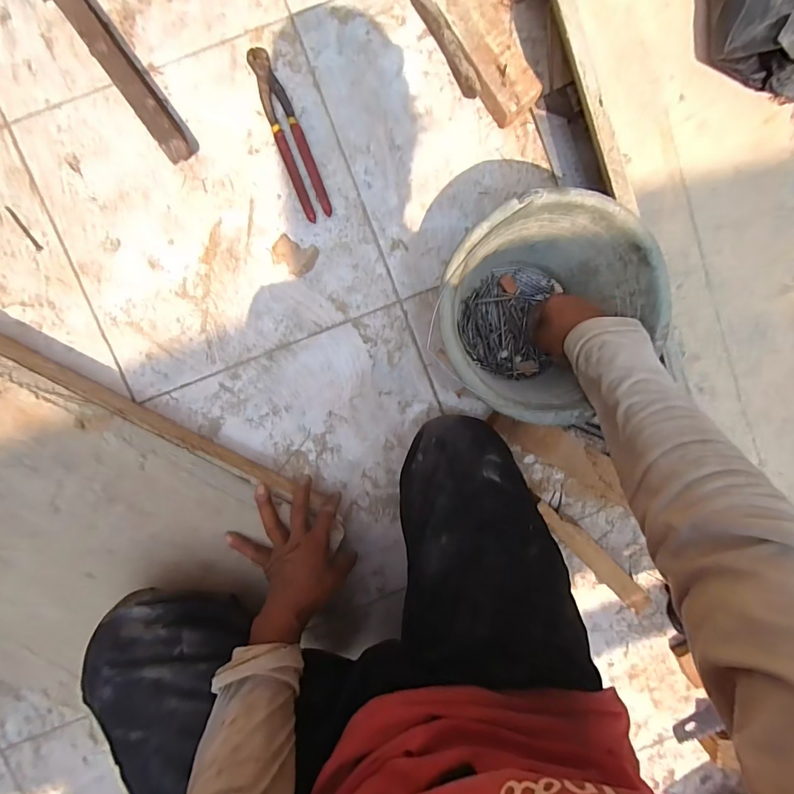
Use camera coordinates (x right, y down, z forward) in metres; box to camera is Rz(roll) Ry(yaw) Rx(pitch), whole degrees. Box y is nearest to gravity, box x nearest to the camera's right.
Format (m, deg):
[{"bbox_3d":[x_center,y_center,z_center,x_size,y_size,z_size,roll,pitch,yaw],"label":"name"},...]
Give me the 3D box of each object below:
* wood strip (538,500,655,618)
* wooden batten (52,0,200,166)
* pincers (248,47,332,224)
[{"bbox_3d":[0.278,0.227,0.596,0.223,0.013,0.030,44,92,-6],"label":"wood strip"},{"bbox_3d":[-0.466,-0.577,0.517,0.037,0.049,0.667,-36,96,1],"label":"wooden batten"},{"bbox_3d":[-0.146,-0.351,0.570,0.038,0.012,0.221,-22,96,0],"label":"pincers"}]

